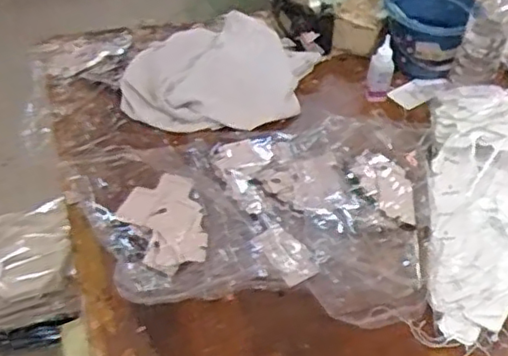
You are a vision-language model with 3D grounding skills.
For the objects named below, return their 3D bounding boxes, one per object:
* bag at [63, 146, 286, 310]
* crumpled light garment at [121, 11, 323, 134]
[{"bbox_3d":[-0.130,0.055,0.956,0.224,0.042,0.342,-18,49,-21],"label":"bag"},{"bbox_3d":[-0.061,-0.212,1.221,0.331,0.053,0.340,10,45,6],"label":"crumpled light garment"}]

